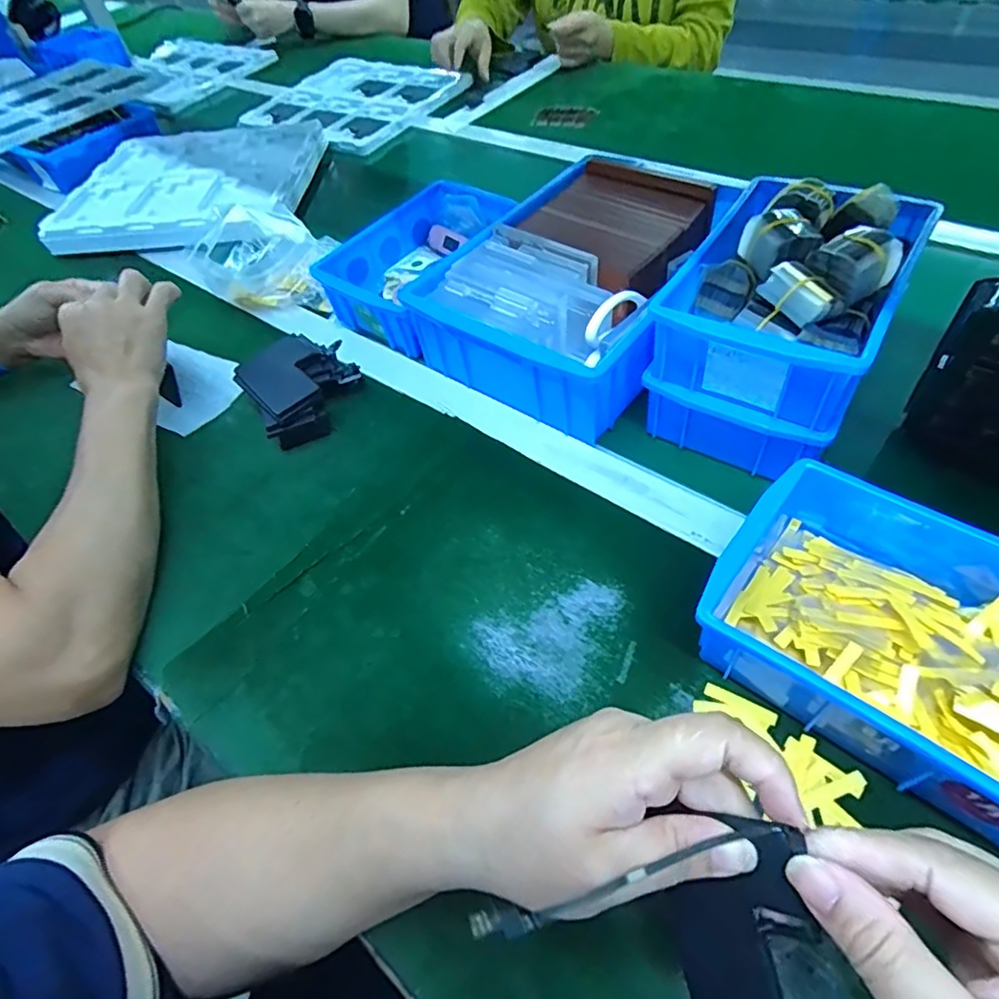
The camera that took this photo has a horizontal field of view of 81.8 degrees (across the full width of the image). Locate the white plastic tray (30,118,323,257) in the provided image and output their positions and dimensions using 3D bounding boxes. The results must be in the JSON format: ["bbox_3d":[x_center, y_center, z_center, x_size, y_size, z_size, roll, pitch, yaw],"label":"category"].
[{"bbox_3d":[-0.429,-0.461,0.821,0.324,0.034,0.331,-3,53,6],"label":"white plastic tray"}]

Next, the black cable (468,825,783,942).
[{"bbox_3d":[0.042,0.123,0.187,0.105,0.007,0.009,-14,53,-9],"label":"black cable"}]

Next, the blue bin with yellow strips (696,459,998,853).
[{"bbox_3d":[0.227,0.066,0.306,0.198,0.061,0.150,32,64,27],"label":"blue bin with yellow strips"}]

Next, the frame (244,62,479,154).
[{"bbox_3d":[-0.254,-0.694,0.998,0.343,0.032,0.289,29,61,24],"label":"frame"}]

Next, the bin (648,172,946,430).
[{"bbox_3d":[0.201,-0.149,0.406,0.137,0.077,0.189,25,61,24],"label":"bin"}]

